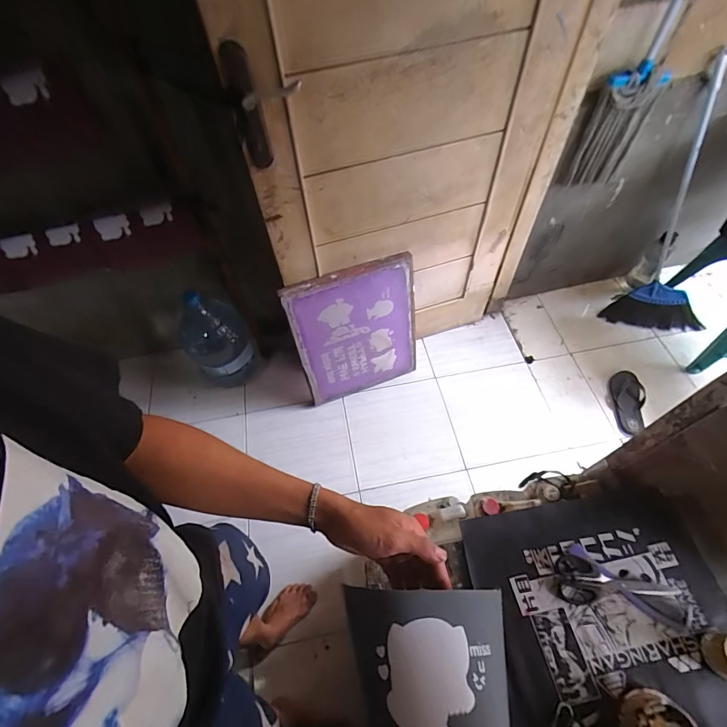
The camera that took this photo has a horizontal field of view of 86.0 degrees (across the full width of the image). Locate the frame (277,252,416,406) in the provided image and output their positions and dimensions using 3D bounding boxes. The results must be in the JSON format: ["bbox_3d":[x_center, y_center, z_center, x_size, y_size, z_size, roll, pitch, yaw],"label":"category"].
[{"bbox_3d":[-0.019,-0.096,1.452,0.449,0.575,0.035,-18,48,-8],"label":"frame"}]

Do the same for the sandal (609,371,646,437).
[{"bbox_3d":[1.073,0.152,1.577,0.120,0.044,0.288,8,57,7],"label":"sandal"}]

